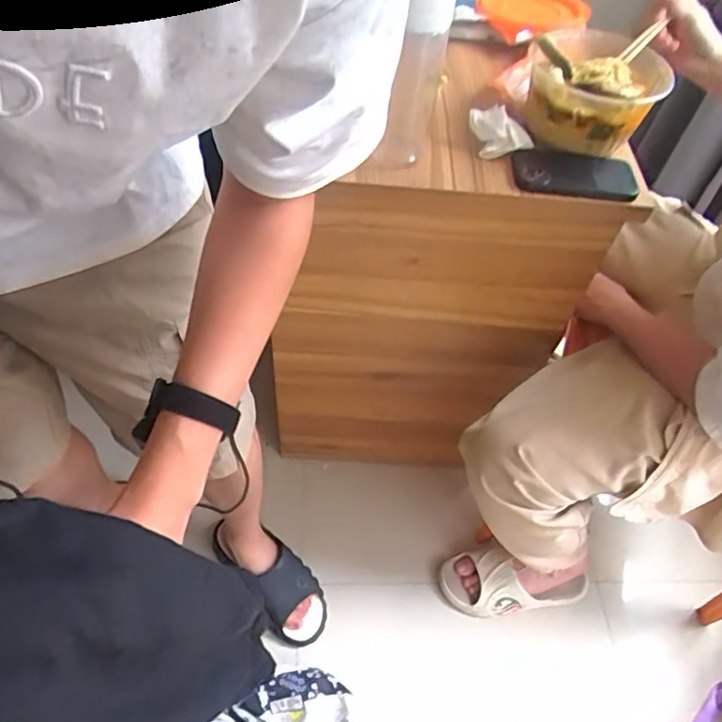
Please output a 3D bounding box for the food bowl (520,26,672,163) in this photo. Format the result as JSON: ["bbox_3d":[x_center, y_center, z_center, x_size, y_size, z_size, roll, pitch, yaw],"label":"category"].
[{"bbox_3d":[0.298,-0.340,0.732,0.160,0.085,0.160,3,53,-4],"label":"food bowl"}]

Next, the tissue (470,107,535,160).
[{"bbox_3d":[0.176,-0.292,0.728,0.062,0.042,0.061,-9,55,-12],"label":"tissue"}]

